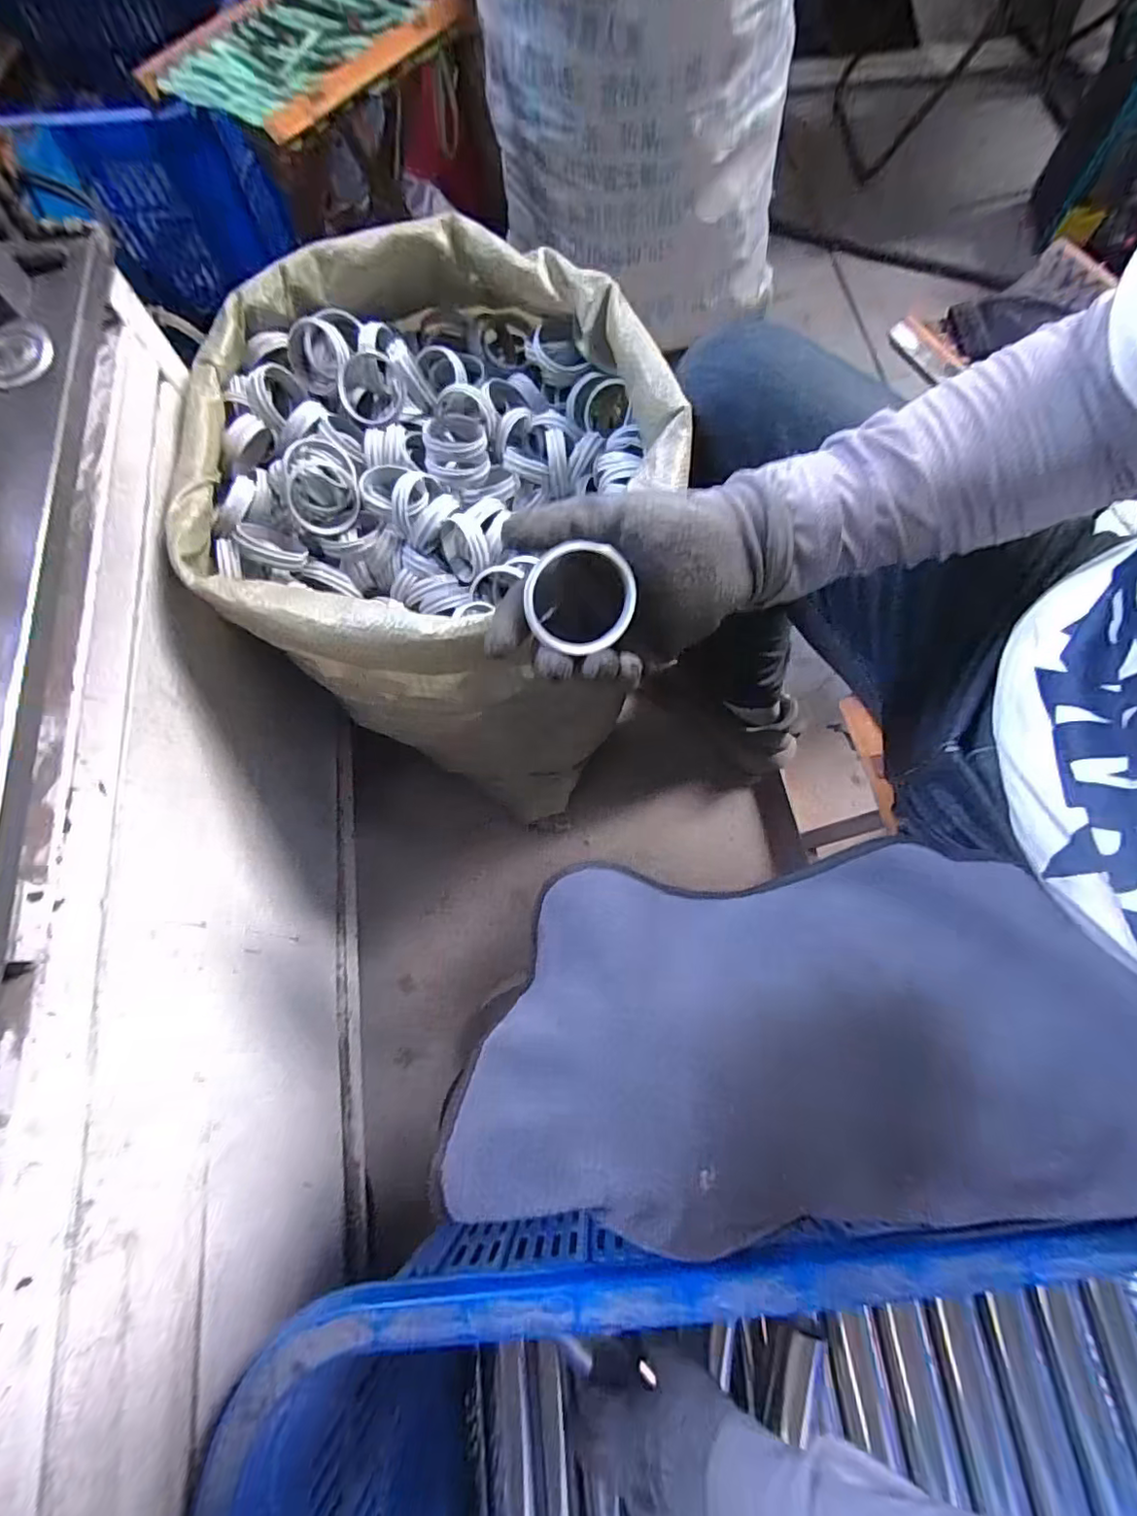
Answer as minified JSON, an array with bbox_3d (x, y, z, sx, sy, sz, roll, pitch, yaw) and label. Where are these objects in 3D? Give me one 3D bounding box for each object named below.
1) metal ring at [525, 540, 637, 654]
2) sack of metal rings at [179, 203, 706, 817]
[{"bbox_3d":[0.007,-0.086,0.318,0.055,0.006,0.055,-3,116,-4],"label":"metal ring"},{"bbox_3d":[-0.114,-0.230,0.657,0.415,0.400,0.389,32,75,11],"label":"sack of metal rings"}]

